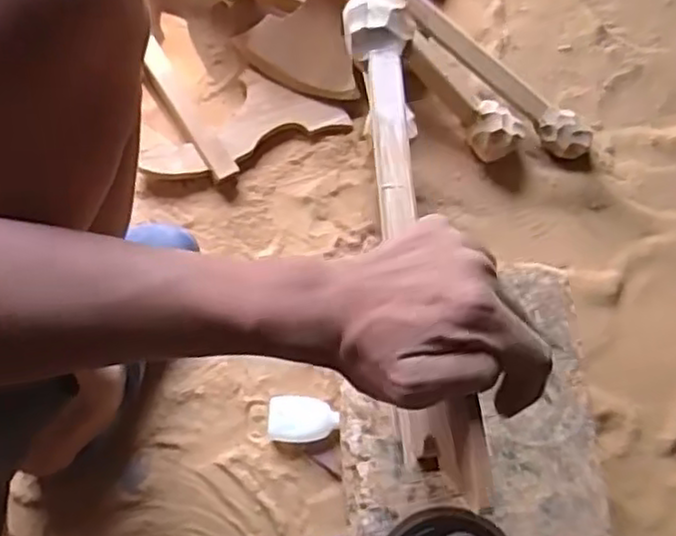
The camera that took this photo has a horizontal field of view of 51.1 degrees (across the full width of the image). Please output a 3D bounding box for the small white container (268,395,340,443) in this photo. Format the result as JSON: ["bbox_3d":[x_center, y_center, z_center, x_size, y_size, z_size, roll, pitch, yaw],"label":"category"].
[{"bbox_3d":[-0.035,0.154,0.719,0.069,0.022,0.045,0,72,-2],"label":"small white container"}]

